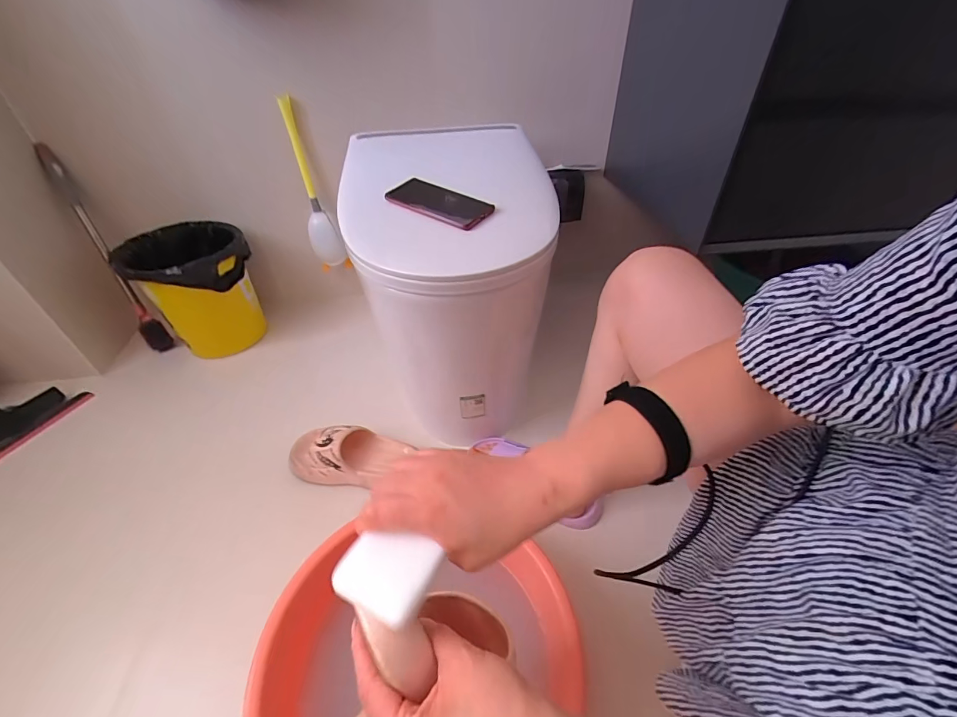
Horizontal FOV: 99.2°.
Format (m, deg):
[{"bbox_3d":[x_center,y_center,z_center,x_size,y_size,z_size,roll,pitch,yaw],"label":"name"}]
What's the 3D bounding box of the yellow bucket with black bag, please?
[{"bbox_3d":[-0.707,-0.160,1.073,0.245,0.308,0.252,-2,42,2],"label":"yellow bucket with black bag"}]

